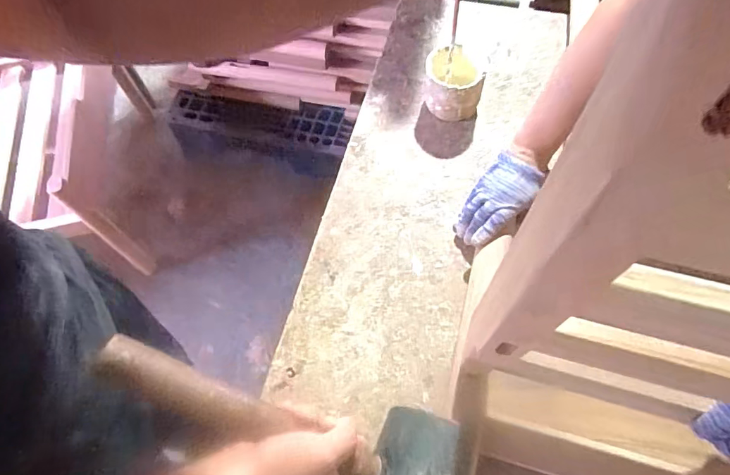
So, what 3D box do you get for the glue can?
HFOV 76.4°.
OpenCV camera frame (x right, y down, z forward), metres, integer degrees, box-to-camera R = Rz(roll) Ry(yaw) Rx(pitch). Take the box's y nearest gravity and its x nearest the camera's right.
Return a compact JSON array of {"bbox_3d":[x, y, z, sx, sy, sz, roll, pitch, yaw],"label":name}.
[{"bbox_3d":[0.136,-0.237,0.718,0.083,0.073,0.086,-1,63,2],"label":"glue can"}]

